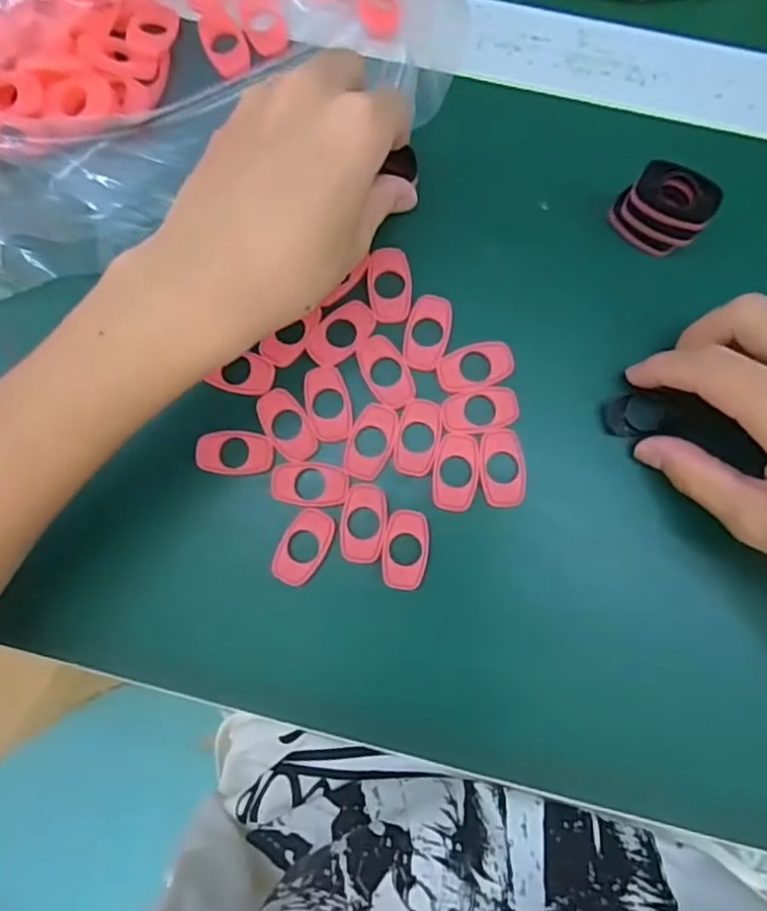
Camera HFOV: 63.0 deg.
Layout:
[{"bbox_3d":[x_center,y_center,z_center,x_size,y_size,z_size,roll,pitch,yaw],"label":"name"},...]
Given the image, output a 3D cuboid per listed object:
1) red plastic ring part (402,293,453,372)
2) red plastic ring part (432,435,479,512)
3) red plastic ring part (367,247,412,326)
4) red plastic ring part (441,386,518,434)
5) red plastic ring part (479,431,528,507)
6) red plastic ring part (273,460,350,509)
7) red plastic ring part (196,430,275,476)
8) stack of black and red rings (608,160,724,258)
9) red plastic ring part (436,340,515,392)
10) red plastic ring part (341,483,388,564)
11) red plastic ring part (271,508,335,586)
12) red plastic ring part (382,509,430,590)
[{"bbox_3d":[0.019,-0.053,0.265,0.018,0.004,0.033,13,85,2],"label":"red plastic ring part"},{"bbox_3d":[0.030,0.007,0.259,0.018,0.004,0.032,5,84,2],"label":"red plastic ring part"},{"bbox_3d":[0.003,-0.073,0.268,0.018,0.004,0.032,-1,84,1],"label":"red plastic ring part"},{"bbox_3d":[0.041,-0.019,0.261,0.032,0.004,0.018,-15,84,0],"label":"red plastic ring part"},{"bbox_3d":[0.049,0.005,0.258,0.018,0.004,0.032,-4,84,1],"label":"red plastic ring part"},{"bbox_3d":[-0.031,0.012,0.260,0.032,0.004,0.018,7,84,2],"label":"red plastic ring part"},{"bbox_3d":[-0.063,-0.001,0.266,0.032,0.005,0.019,5,84,2],"label":"red plastic ring part"},{"bbox_3d":[0.114,-0.100,0.256,0.033,0.031,0.020,31,86,4],"label":"stack of black and red rings"},{"bbox_3d":[0.039,-0.038,0.264,0.032,0.004,0.018,-15,84,0],"label":"red plastic ring part"},{"bbox_3d":[-0.008,0.028,0.258,0.018,0.004,0.032,6,84,2],"label":"red plastic ring part"},{"bbox_3d":[-0.033,0.038,0.257,0.019,0.004,0.032,27,85,4],"label":"red plastic ring part"},{"bbox_3d":[0.009,0.039,0.256,0.019,0.004,0.033,6,84,2],"label":"red plastic ring part"}]

